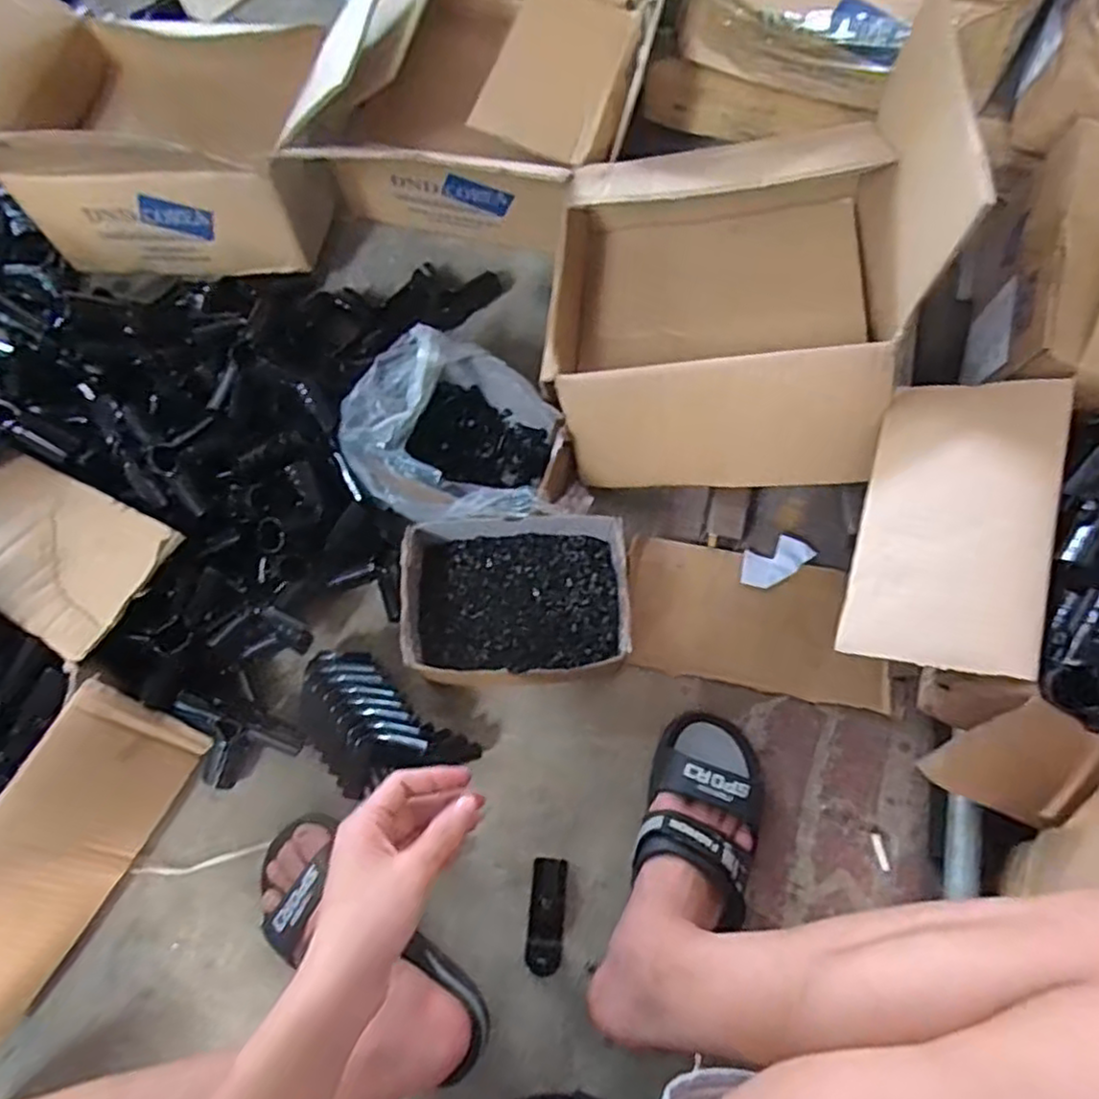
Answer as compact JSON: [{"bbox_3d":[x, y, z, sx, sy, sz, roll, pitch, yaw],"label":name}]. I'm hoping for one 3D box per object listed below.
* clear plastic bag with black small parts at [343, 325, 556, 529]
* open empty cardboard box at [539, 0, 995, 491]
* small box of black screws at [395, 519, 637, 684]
[{"bbox_3d":[-0.094,-0.113,0.732,0.207,0.139,0.195,14,71,5],"label":"clear plastic bag with black small parts"},{"bbox_3d":[0.169,-0.279,0.676,0.325,0.282,0.364,7,71,3],"label":"open empty cardboard box"},{"bbox_3d":[-0.032,0.053,0.686,0.202,0.083,0.149,-4,70,-1],"label":"small box of black screws"}]

